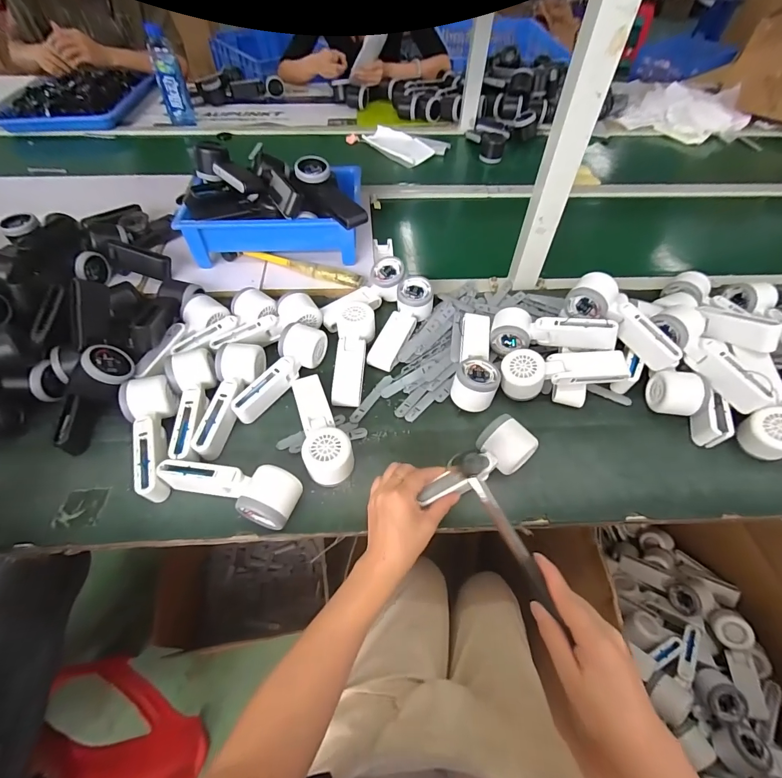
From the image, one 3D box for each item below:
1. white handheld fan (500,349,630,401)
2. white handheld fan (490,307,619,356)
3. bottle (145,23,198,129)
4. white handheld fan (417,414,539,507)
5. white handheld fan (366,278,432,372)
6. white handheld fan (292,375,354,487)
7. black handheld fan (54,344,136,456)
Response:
[{"bbox_3d":[0.237,-0.017,0.542,0.171,0.057,0.058,-2,54,-2],"label":"white handheld fan"},{"bbox_3d":[0.234,-0.083,0.566,0.168,0.051,0.060,6,50,23],"label":"white handheld fan"},{"bbox_3d":[-0.594,-0.838,1.042,0.066,0.201,0.058,-18,56,-14],"label":"bottle"},{"bbox_3d":[0.103,0.091,0.460,0.158,0.042,0.058,-28,58,-20],"label":"white handheld fan"},{"bbox_3d":[0.016,-0.101,0.613,0.053,0.039,0.163,24,74,15],"label":"white handheld fan"},{"bbox_3d":[-0.095,0.044,0.498,0.054,0.049,0.169,-18,56,-13],"label":"white handheld fan"},{"bbox_3d":[-0.392,0.010,0.508,0.066,0.056,0.134,22,87,14],"label":"black handheld fan"}]

